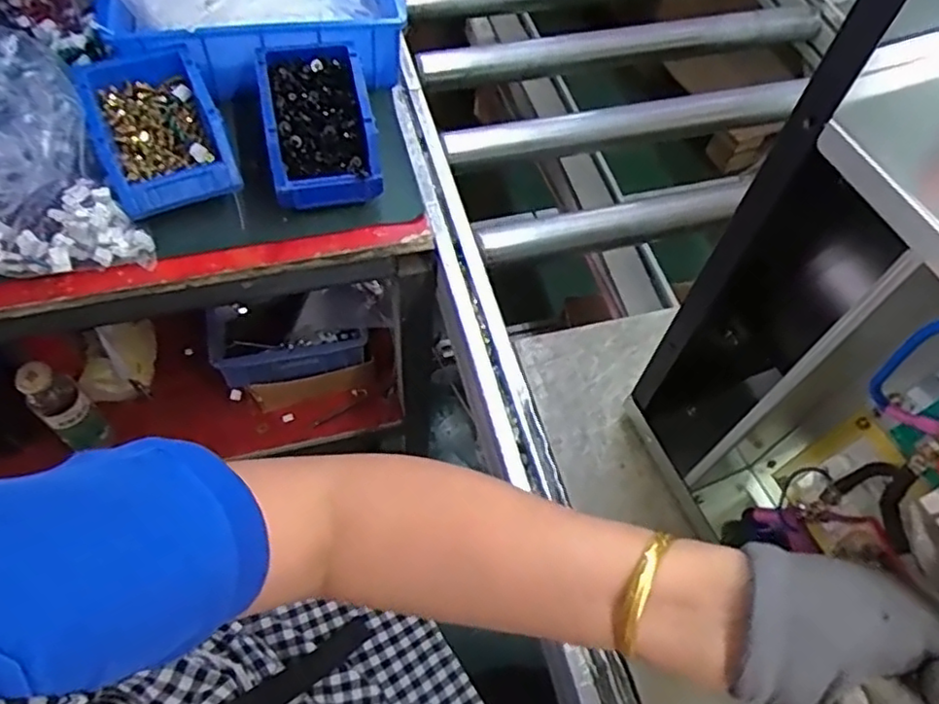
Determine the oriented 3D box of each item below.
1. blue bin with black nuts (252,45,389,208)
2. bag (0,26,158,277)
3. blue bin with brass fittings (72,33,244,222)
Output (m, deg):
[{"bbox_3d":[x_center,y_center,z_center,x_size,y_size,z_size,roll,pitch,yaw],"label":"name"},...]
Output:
[{"bbox_3d":[-0.146,-0.229,0.631,0.098,0.060,0.176,-10,61,-7],"label":"blue bin with black nuts"},{"bbox_3d":[-0.402,-0.178,0.572,0.129,0.088,0.268,-28,65,-16],"label":"bag"},{"bbox_3d":[-0.291,-0.210,0.611,0.113,0.063,0.160,-19,63,-12],"label":"blue bin with brass fittings"}]

